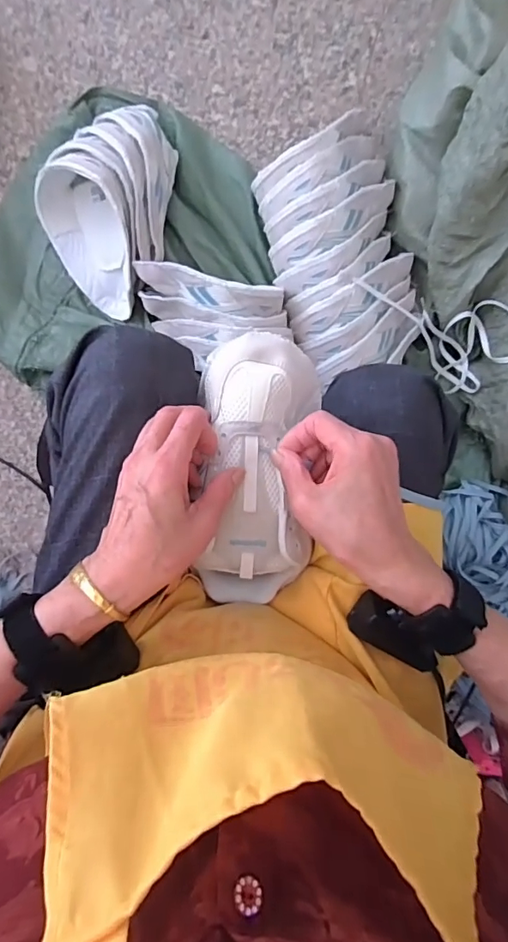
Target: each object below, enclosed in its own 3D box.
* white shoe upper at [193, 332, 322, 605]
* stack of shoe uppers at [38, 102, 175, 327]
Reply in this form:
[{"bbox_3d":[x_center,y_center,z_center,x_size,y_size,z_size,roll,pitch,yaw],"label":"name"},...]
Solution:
[{"bbox_3d":[0.002,0.005,0.398,0.094,0.045,0.220,2,99,-6],"label":"white shoe upper"},{"bbox_3d":[-0.225,-0.389,0.719,0.185,0.140,0.276,8,90,-6],"label":"stack of shoe uppers"}]

